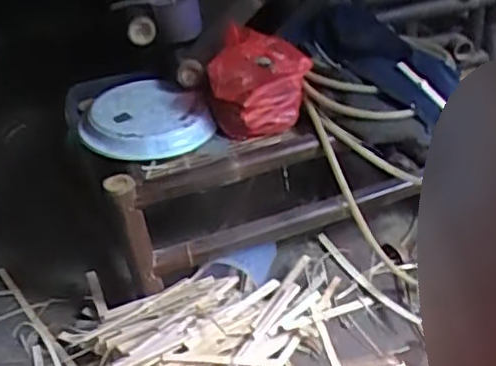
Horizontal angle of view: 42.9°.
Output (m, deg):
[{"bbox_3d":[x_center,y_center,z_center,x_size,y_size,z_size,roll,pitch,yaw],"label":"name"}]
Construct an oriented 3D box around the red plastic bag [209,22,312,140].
[{"bbox_3d":[0.034,-0.271,1.676,0.260,0.197,0.331,-3,34,5],"label":"red plastic bag"}]

